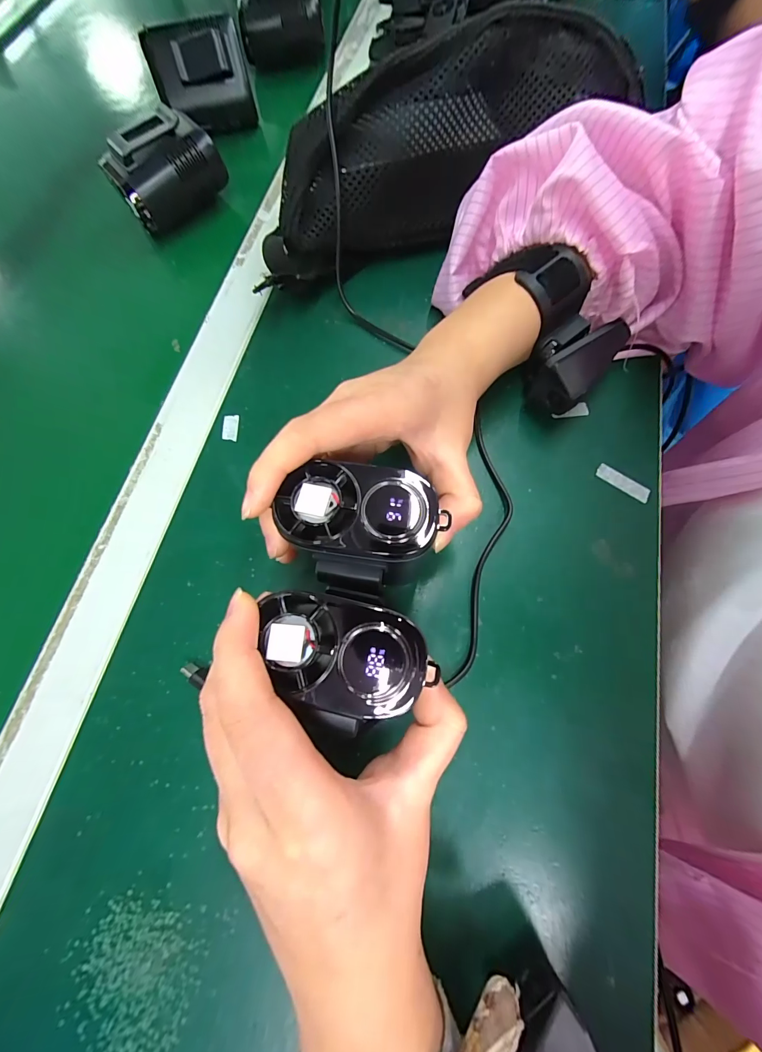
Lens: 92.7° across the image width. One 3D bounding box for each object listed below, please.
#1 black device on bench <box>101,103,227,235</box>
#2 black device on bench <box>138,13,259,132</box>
[{"bbox_3d":[-0.175,-0.291,0.295,0.082,0.052,0.049,-36,75,-10],"label":"black device on bench"},{"bbox_3d":[-0.164,-0.410,0.333,0.080,0.059,0.050,-19,73,-5],"label":"black device on bench"}]

